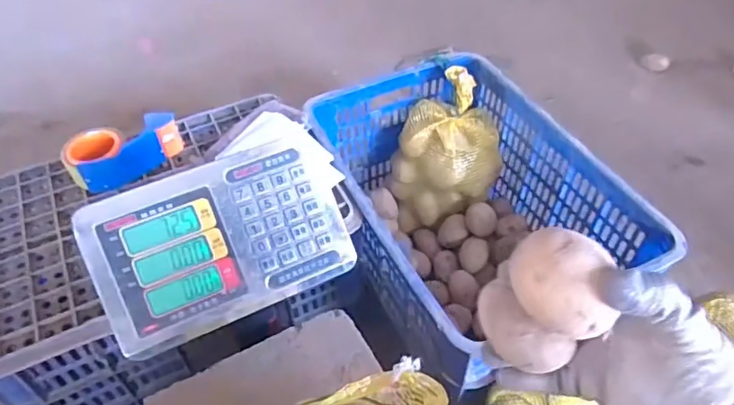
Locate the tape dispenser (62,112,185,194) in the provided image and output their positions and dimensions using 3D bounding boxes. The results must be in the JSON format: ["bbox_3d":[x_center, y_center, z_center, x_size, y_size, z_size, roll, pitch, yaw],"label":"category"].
[{"bbox_3d":[-0.354,-0.079,0.801,0.161,0.059,0.081,-21,51,-18],"label":"tape dispenser"}]

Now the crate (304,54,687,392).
[{"bbox_3d":[0.155,0.022,0.902,0.346,0.247,0.515,-22,51,-14],"label":"crate"}]

